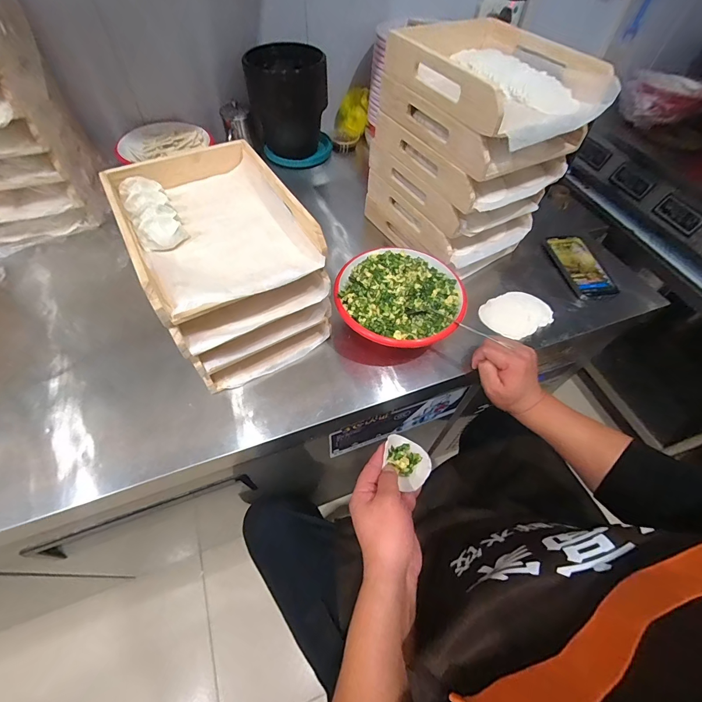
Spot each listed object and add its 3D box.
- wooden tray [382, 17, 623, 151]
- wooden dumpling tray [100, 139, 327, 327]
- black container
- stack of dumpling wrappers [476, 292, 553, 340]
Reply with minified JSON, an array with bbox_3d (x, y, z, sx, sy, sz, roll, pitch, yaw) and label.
[{"bbox_3d":[0.197,-0.396,0.489,0.202,0.056,0.273,-22,60,-17],"label":"wooden tray"},{"bbox_3d":[-0.177,-0.170,0.434,0.195,0.045,0.275,-25,61,-18],"label":"wooden dumpling tray"},{"bbox_3d":[-0.142,-0.559,0.785,0.154,0.198,0.124,-31,62,-21],"label":"black container"},{"bbox_3d":[0.286,-0.065,0.593,0.121,0.012,0.086,-25,60,-18],"label":"stack of dumpling wrappers"}]

